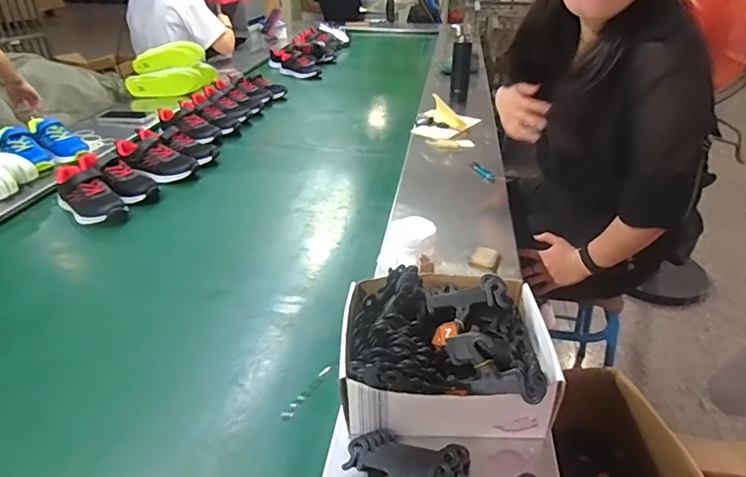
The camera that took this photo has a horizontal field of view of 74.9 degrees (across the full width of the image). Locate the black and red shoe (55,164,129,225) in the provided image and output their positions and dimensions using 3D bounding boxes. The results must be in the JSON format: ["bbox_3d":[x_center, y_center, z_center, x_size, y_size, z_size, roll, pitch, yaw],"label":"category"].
[{"bbox_3d":[-0.606,-0.096,1.034,0.218,0.068,0.089,24,38,35],"label":"black and red shoe"}]

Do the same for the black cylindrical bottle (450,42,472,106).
[{"bbox_3d":[0.303,-0.574,1.689,0.069,0.191,0.048,5,30,8],"label":"black cylindrical bottle"}]

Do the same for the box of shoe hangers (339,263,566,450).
[{"bbox_3d":[0.083,0.122,0.575,0.227,0.136,0.199,3,30,4],"label":"box of shoe hangers"}]

